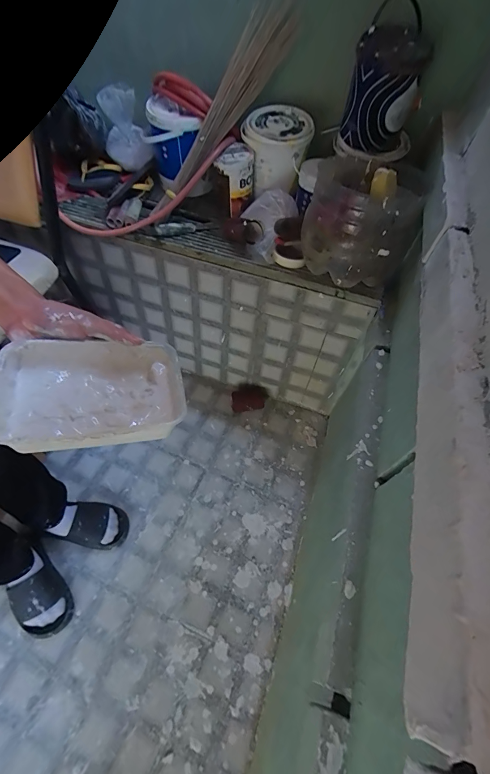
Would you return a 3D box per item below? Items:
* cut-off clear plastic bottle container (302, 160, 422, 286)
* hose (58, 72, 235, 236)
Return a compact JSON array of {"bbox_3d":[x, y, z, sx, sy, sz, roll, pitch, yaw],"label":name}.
[{"bbox_3d":[0.253,-0.366,0.764,0.241,0.176,0.214,29,57,14],"label":"cut-off clear plastic bottle container"},{"bbox_3d":[-0.259,-0.552,0.875,0.218,0.124,0.459,43,95,24],"label":"hose"}]

